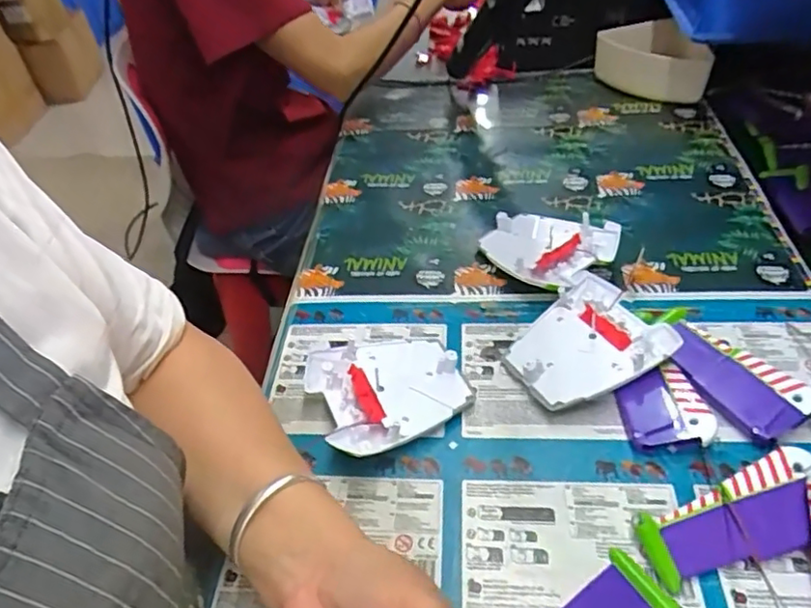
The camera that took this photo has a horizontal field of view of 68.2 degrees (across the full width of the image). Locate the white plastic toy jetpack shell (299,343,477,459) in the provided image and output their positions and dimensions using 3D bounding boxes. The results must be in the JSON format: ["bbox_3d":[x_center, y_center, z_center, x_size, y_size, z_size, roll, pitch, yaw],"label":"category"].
[{"bbox_3d":[-0.011,0.064,0.442,0.106,0.026,0.091,-20,45,-12],"label":"white plastic toy jetpack shell"}]

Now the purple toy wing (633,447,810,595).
[{"bbox_3d":[0.198,0.128,0.355,0.115,0.023,0.048,-18,45,-11],"label":"purple toy wing"}]

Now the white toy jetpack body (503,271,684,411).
[{"bbox_3d":[0.133,0.031,0.455,0.106,0.030,0.095,-25,47,-18],"label":"white toy jetpack body"}]

